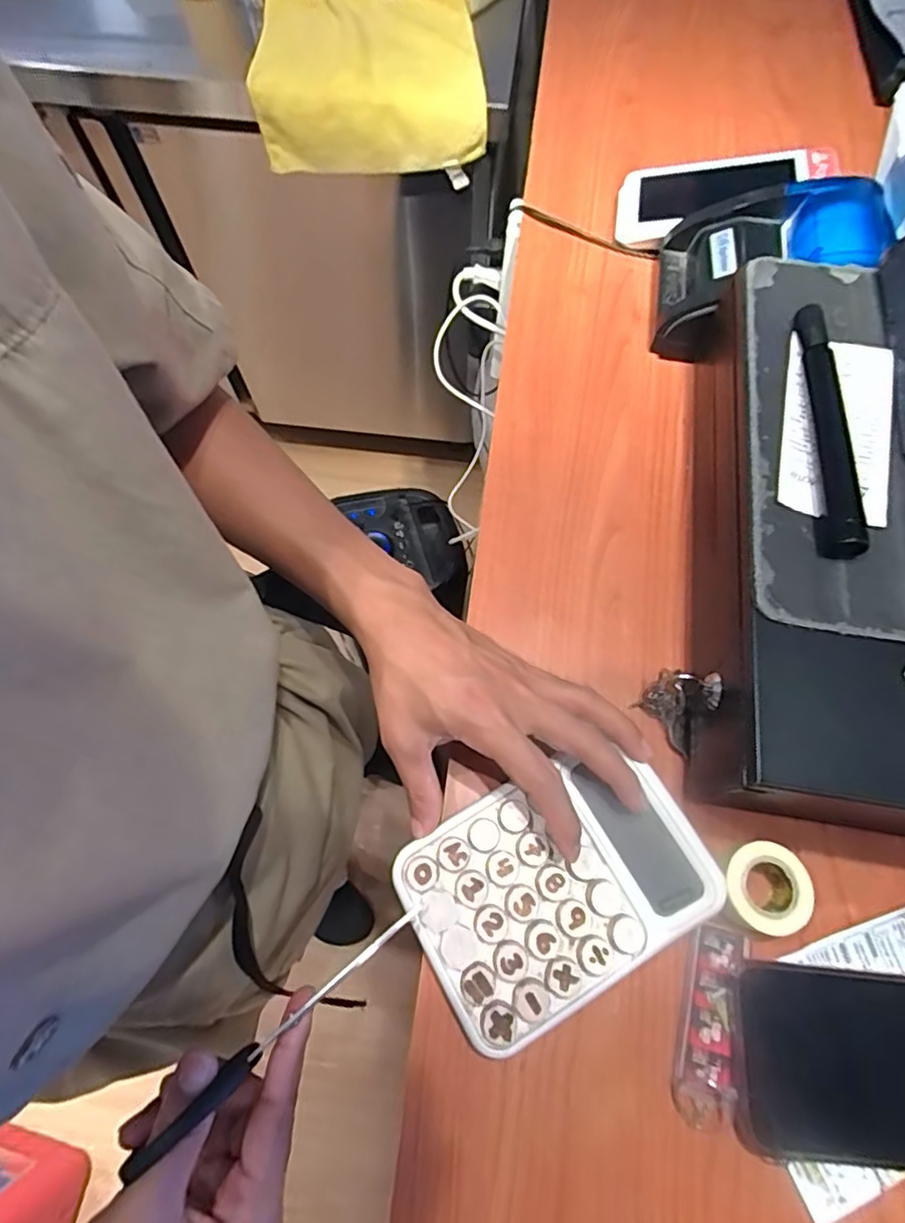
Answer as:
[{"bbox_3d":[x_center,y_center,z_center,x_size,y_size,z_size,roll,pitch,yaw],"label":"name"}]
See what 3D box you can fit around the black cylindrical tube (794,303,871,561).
[{"bbox_3d":[0.206,-0.102,0.318,0.019,0.019,0.157,7,69,3],"label":"black cylindrical tube"}]

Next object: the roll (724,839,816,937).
[{"bbox_3d":[0.168,0.150,0.317,0.044,0.026,0.043,0,69,0],"label":"roll"}]

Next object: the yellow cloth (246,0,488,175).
[{"bbox_3d":[-0.096,-0.687,0.753,0.295,0.100,0.214,7,69,3],"label":"yellow cloth"}]

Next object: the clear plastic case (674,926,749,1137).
[{"bbox_3d":[0.134,0.215,0.304,0.029,0.010,0.090,17,70,6],"label":"clear plastic case"}]

